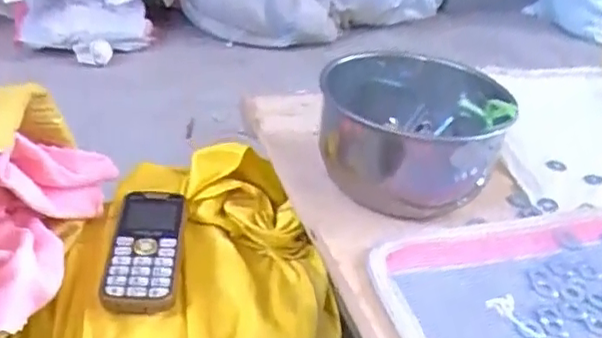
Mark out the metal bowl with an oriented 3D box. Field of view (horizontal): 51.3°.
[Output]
[{"bbox_3d":[0.094,-0.038,0.563,0.146,0.105,0.161,6,32,-1],"label":"metal bowl"}]

